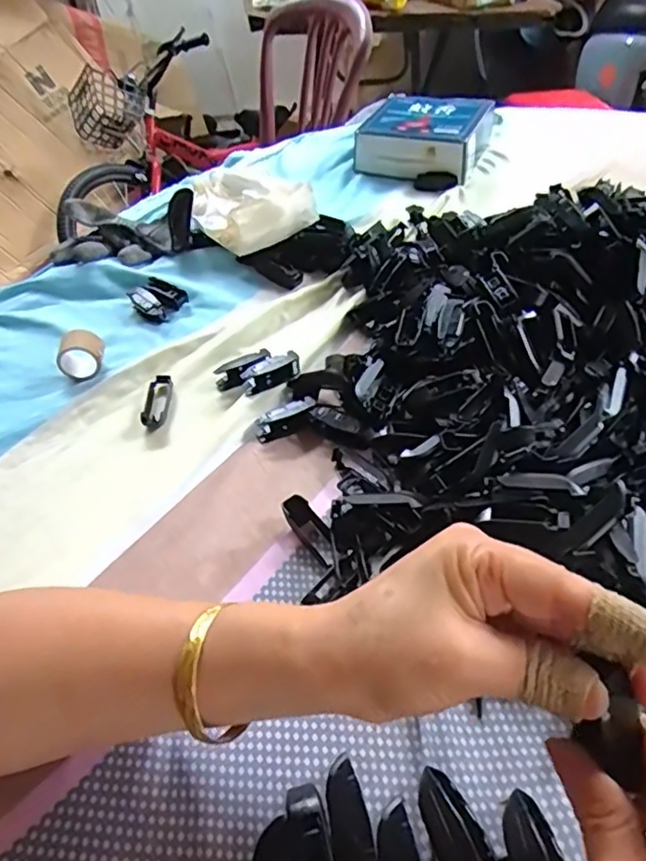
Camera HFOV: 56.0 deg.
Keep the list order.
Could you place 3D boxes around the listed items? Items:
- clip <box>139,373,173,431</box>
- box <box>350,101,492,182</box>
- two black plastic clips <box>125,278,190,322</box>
[{"bbox_3d":[-0.127,-0.022,0.467,0.021,0.009,0.056,-2,46,1],"label":"clip"},{"bbox_3d":[0.126,-0.364,0.760,0.142,0.051,0.150,17,49,19],"label":"box"},{"bbox_3d":[-0.155,-0.123,0.561,0.048,0.020,0.044,32,55,29],"label":"two black plastic clips"}]

